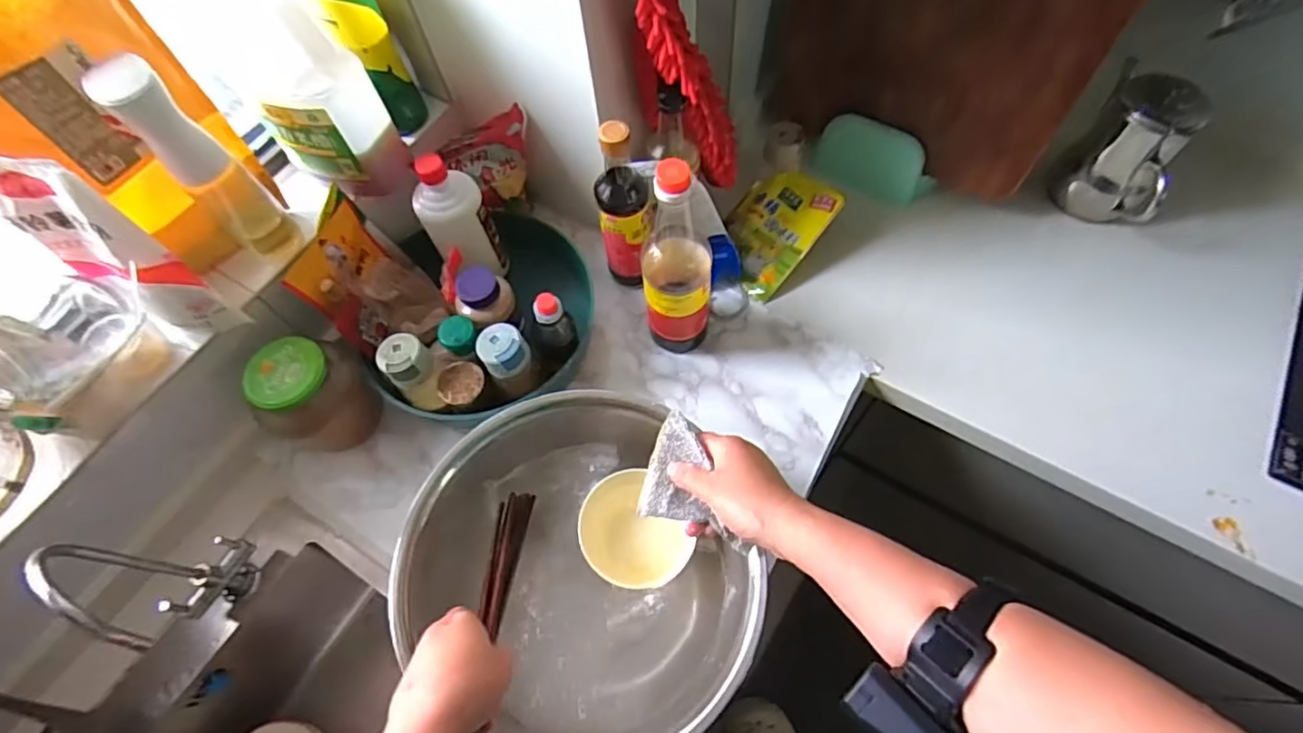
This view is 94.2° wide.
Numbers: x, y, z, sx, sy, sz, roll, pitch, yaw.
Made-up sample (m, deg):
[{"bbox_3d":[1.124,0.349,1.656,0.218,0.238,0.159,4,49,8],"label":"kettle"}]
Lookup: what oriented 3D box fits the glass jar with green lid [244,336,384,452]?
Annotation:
[{"bbox_3d":[-0.377,0.034,0.691,0.090,0.147,0.083,-1,64,3],"label":"glass jar with green lid"}]

